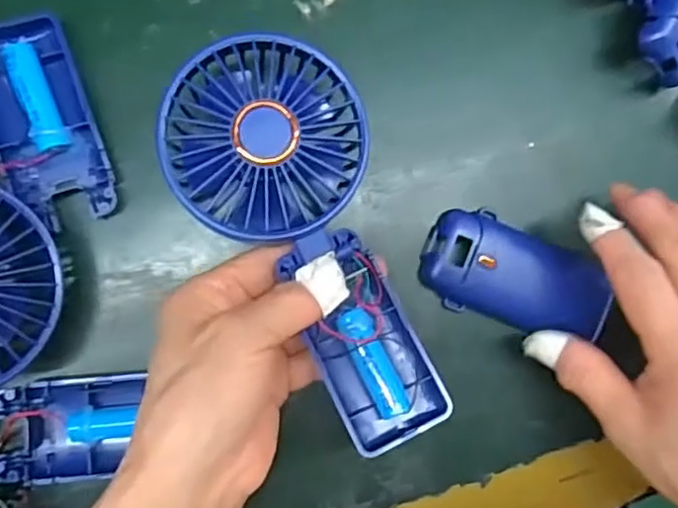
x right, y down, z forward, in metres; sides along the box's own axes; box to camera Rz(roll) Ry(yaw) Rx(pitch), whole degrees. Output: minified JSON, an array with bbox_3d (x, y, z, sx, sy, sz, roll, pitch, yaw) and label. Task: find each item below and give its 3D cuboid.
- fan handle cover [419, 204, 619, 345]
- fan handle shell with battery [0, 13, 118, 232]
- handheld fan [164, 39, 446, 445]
[{"bbox_3d":[0.086,0.012,0.308,0.090,0.019,0.045,20,87,-3],"label":"fan handle cover"},{"bbox_3d":[-0.133,-0.059,0.286,0.044,0.017,0.091,-17,91,-6],"label":"fan handle shell with battery"},{"bbox_3d":[-0.011,-0.004,0.272,0.078,0.028,0.178,-24,95,-6],"label":"handheld fan"}]

